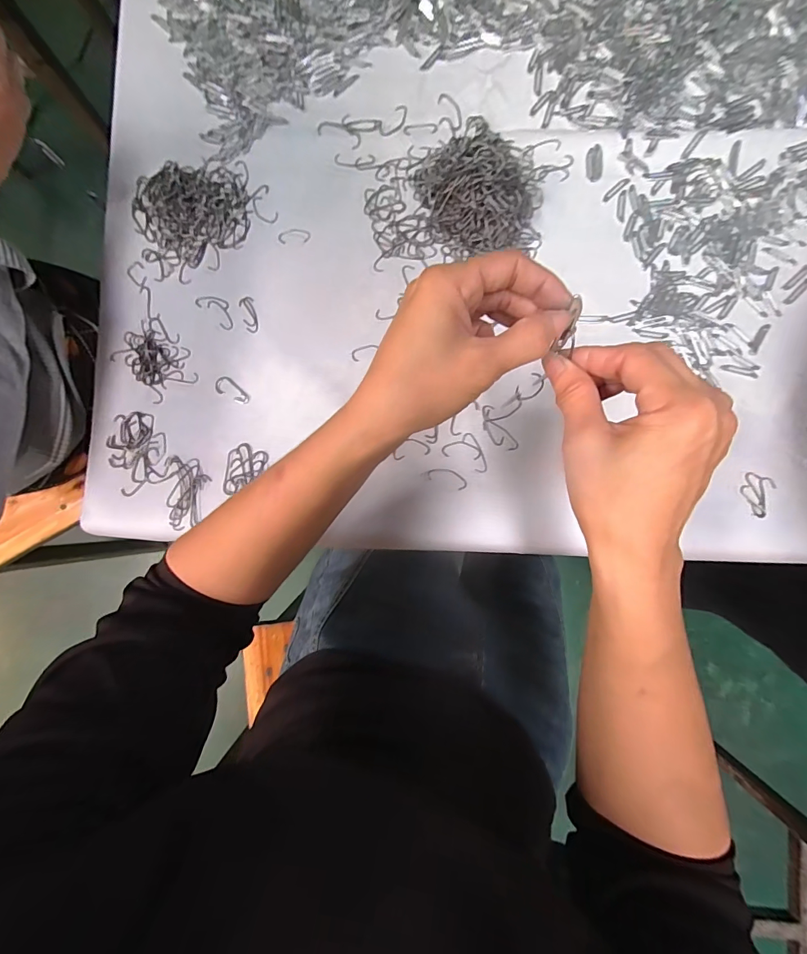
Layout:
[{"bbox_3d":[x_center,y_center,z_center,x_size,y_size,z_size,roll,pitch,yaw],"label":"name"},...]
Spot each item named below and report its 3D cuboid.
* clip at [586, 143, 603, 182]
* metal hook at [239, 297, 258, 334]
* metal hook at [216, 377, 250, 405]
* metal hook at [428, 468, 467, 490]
[{"bbox_3d":[0.190,-0.312,0.395,0.016,0.004,0.035,-1,88,2],"label":"clip"},{"bbox_3d":[-0.156,-0.165,0.404,0.015,0.004,0.038,-16,87,2],"label":"metal hook"},{"bbox_3d":[-0.170,-0.087,0.396,0.037,0.004,0.018,27,89,3],"label":"metal hook"},{"bbox_3d":[0.043,0.000,0.386,0.039,0.004,0.015,19,89,3],"label":"metal hook"}]

